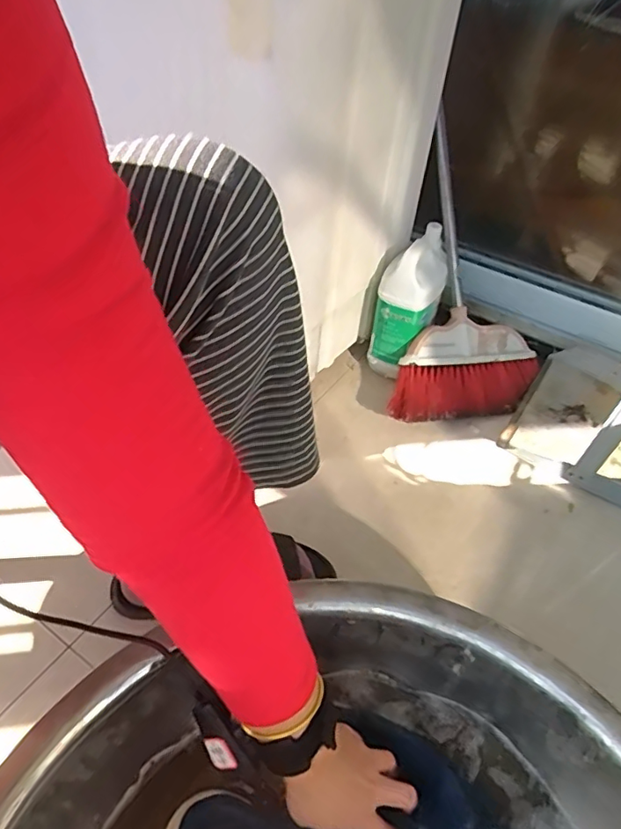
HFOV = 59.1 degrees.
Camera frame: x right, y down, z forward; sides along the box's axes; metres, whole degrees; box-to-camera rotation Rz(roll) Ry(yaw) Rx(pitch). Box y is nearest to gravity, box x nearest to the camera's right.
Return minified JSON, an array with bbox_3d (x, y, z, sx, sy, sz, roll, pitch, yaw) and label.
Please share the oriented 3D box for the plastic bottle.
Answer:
[{"bbox_3d":[0.158,-0.185,0.899,0.092,0.258,0.097,26,16,20],"label":"plastic bottle"}]

